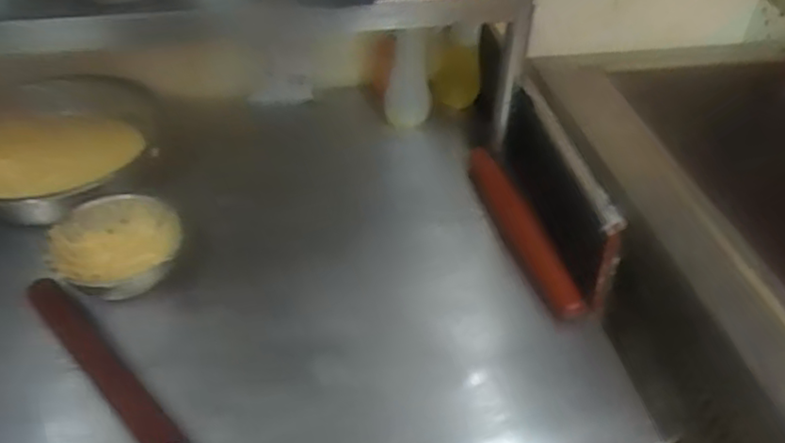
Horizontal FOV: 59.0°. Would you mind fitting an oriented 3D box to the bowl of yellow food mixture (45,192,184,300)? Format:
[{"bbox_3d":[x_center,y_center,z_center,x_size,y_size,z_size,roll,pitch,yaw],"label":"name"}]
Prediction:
[{"bbox_3d":[-0.388,0.032,0.978,0.167,0.058,0.157,2,41,-2],"label":"bowl of yellow food mixture"}]

